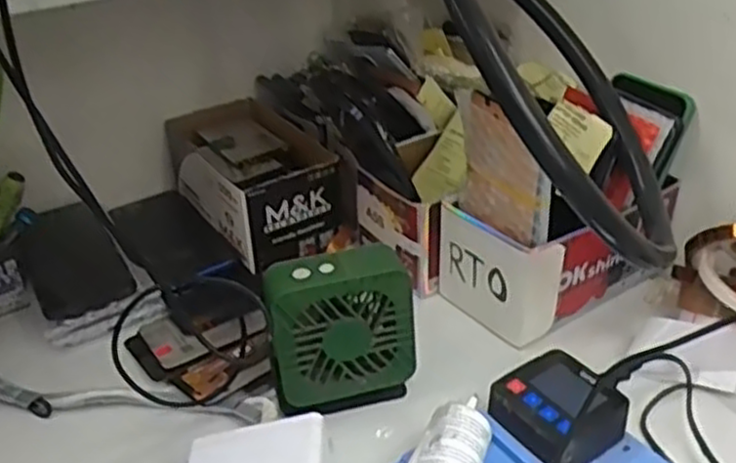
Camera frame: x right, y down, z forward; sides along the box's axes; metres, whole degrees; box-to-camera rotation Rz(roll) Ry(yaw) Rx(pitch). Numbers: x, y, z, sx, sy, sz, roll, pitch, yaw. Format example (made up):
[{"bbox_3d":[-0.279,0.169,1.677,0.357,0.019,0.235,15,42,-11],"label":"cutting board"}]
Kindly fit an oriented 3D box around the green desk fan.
[{"bbox_3d":[-0.020,0.066,0.511,0.096,0.104,0.041,-12,36,-14],"label":"green desk fan"}]

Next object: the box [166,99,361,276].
[{"bbox_3d":[-0.104,-0.054,0.720,0.121,0.070,0.191,-19,38,-24],"label":"box"}]

